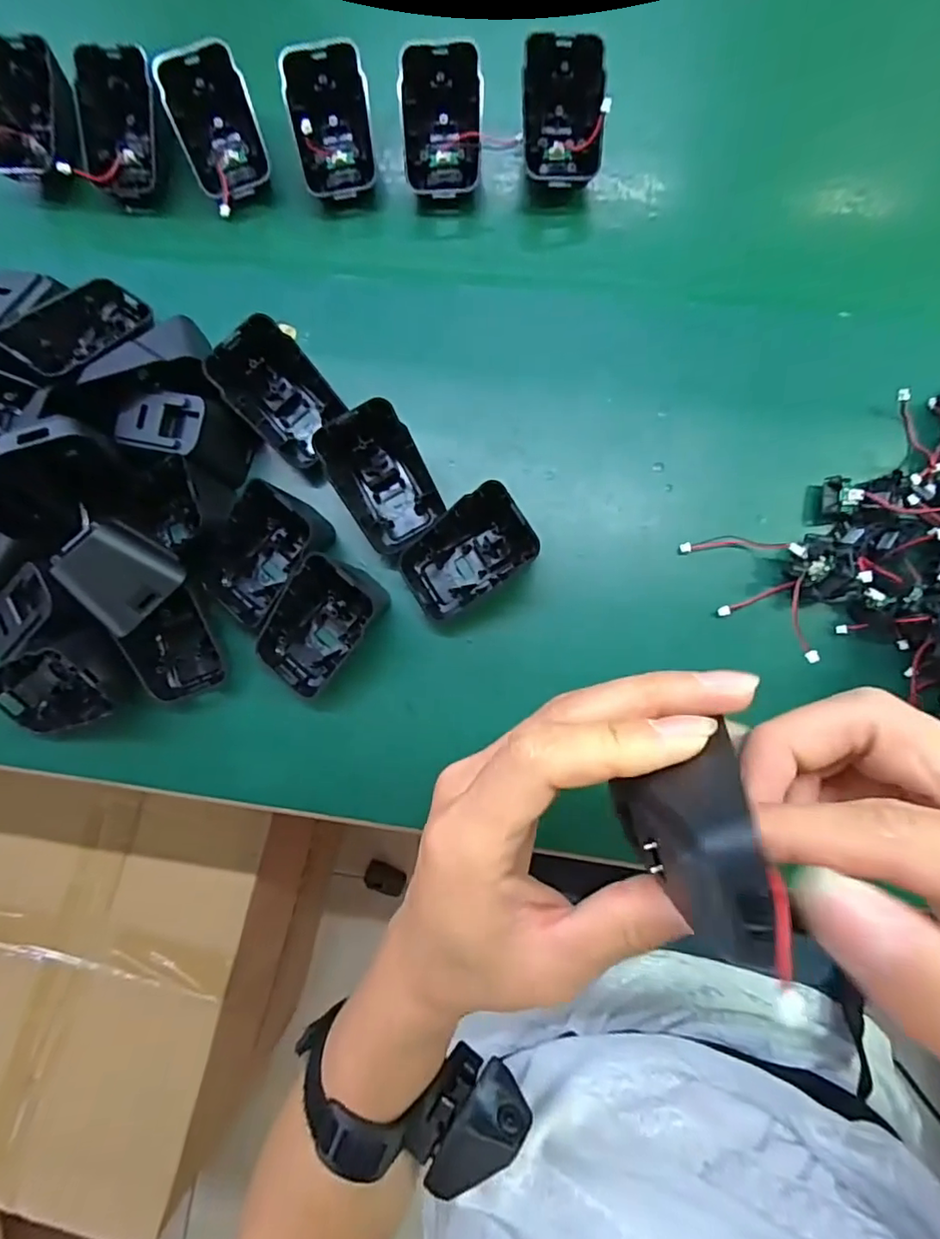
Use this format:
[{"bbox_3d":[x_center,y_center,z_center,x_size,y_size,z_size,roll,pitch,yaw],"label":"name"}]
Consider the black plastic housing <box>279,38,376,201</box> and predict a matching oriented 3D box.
[{"bbox_3d":[-0.078,-0.276,0.319,0.043,0.027,0.069,-11,118,-4],"label":"black plastic housing"}]

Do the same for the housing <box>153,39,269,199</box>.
[{"bbox_3d":[-0.140,-0.276,0.318,0.046,0.022,0.069,-22,115,-4],"label":"housing"}]

